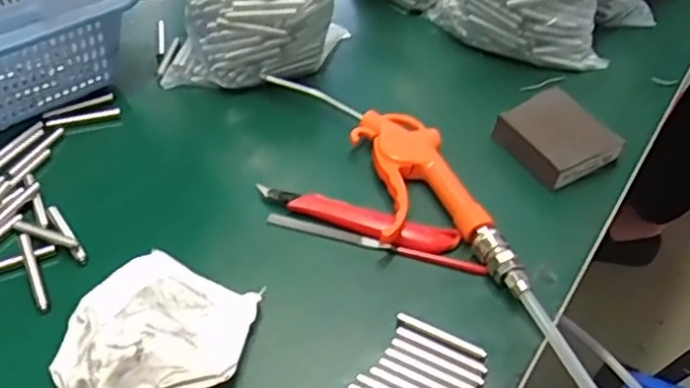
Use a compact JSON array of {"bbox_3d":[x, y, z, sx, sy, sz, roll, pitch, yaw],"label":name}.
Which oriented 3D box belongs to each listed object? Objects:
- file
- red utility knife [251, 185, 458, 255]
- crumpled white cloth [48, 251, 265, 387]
[{"bbox_3d":[0.021,0.033,0.455,0.155,0.009,0.010,13,47,9],"label":"file"},{"bbox_3d":[0.006,0.017,0.463,0.148,0.013,0.025,16,47,11],"label":"red utility knife"},{"bbox_3d":[-0.110,0.081,0.387,0.102,0.030,0.108,11,46,7],"label":"crumpled white cloth"}]

